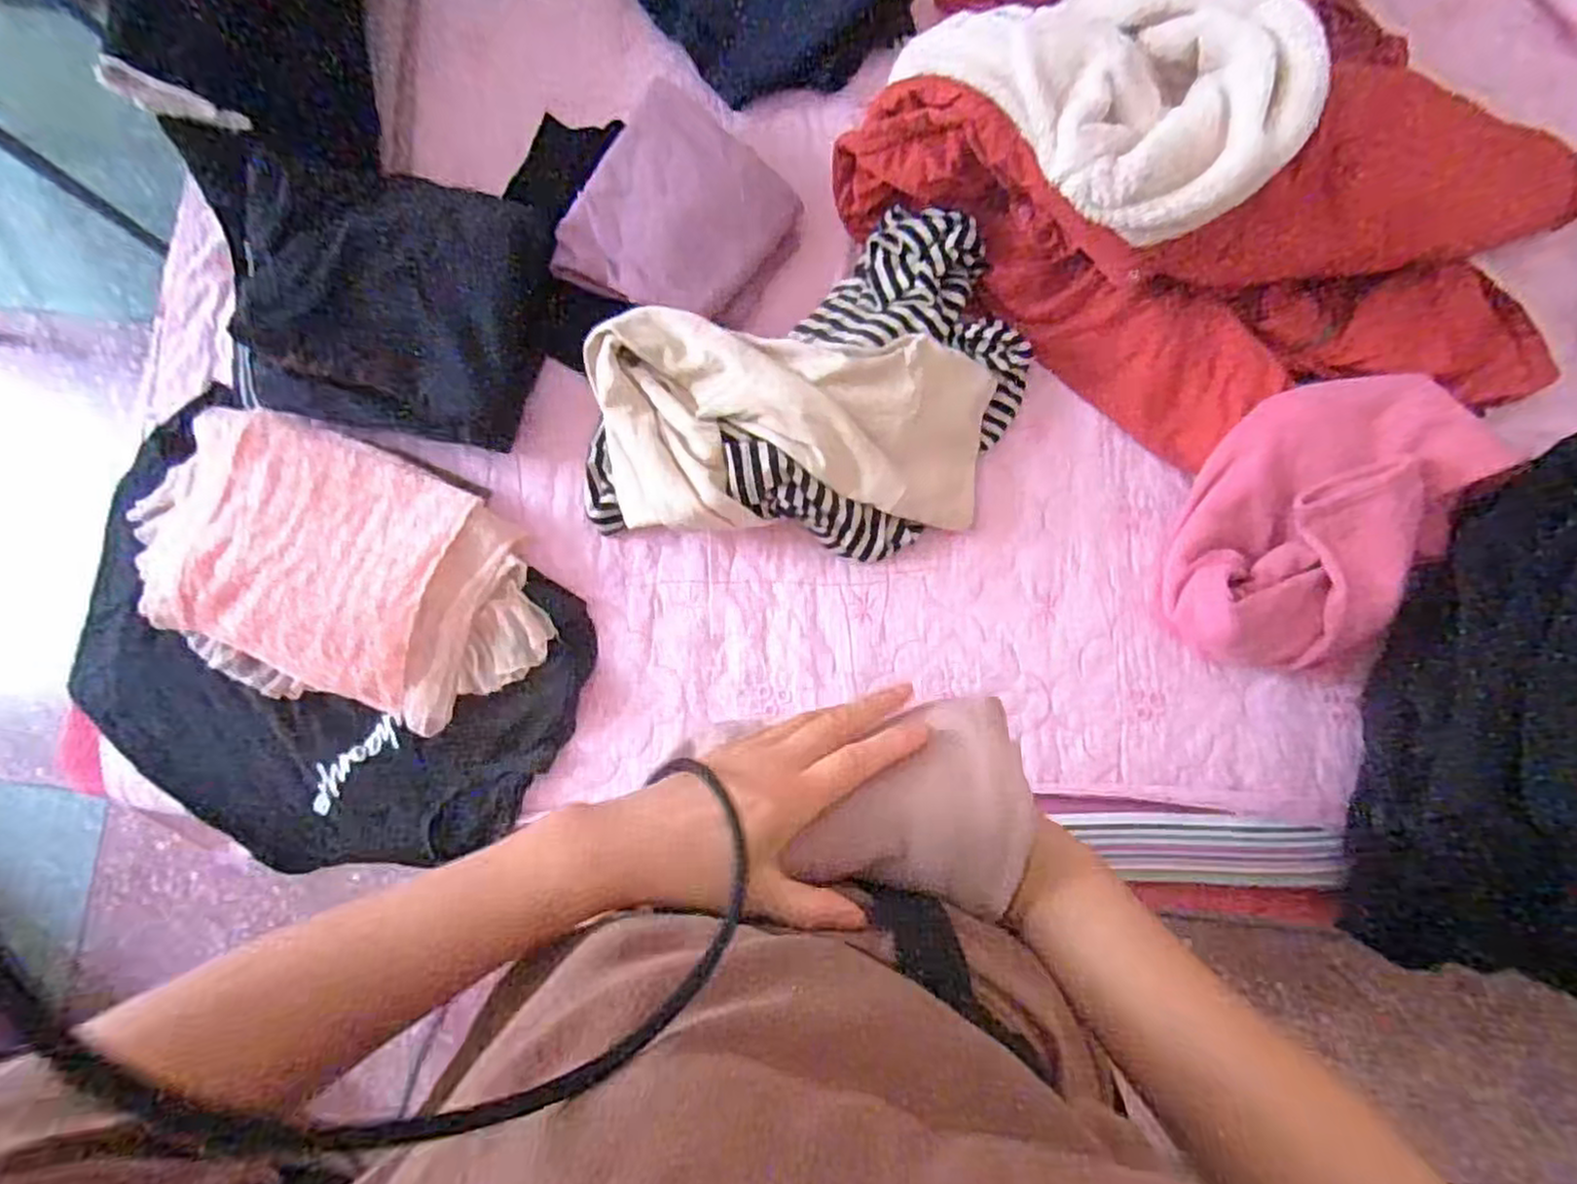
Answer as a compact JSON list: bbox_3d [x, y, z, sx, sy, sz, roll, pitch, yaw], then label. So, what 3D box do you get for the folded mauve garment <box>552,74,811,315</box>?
[{"bbox_3d":[-0.125,-0.397,0.810,0.211,0.068,0.225,37,86,7],"label":"folded mauve garment"}]

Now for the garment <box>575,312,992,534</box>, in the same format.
[{"bbox_3d":[0.005,-0.172,0.775,0.401,0.095,0.220,0,82,3],"label":"garment"}]

